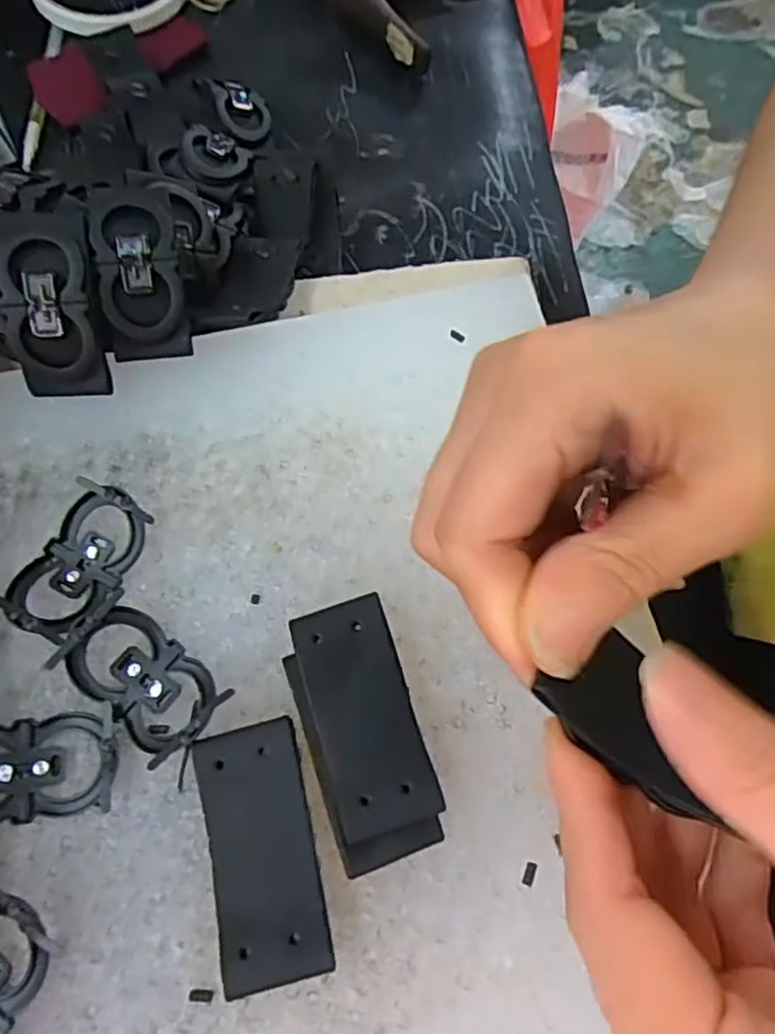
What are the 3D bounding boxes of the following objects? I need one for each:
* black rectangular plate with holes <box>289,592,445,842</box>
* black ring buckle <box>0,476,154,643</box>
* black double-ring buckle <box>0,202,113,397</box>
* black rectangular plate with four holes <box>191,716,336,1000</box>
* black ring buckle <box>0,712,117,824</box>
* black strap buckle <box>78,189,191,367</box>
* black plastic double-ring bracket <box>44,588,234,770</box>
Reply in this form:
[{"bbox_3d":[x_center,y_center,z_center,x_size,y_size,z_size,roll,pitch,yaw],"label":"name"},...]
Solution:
[{"bbox_3d":[-0.007,0.052,0.189,0.026,0.004,0.059,-14,68,-12],"label":"black rectangular plate with holes"},{"bbox_3d":[-0.094,0.013,0.214,0.027,0.013,0.047,27,69,11],"label":"black ring buckle"},{"bbox_3d":[-0.109,-0.069,0.228,0.027,0.016,0.059,-2,105,1],"label":"black double-ring buckle"},{"bbox_3d":[-0.032,0.084,0.180,0.026,0.012,0.059,-13,68,-6],"label":"black rectangular plate with four holes"},{"bbox_3d":[-0.098,0.068,0.189,0.046,0.011,0.026,0,68,-19],"label":"black ring buckle"},{"bbox_3d":[-0.083,-0.082,0.237,0.027,0.017,0.056,-9,100,-1],"label":"black strap buckle"},{"bbox_3d":[-0.070,0.046,0.199,0.048,0.013,0.027,38,72,15],"label":"black plastic double-ring bracket"}]

